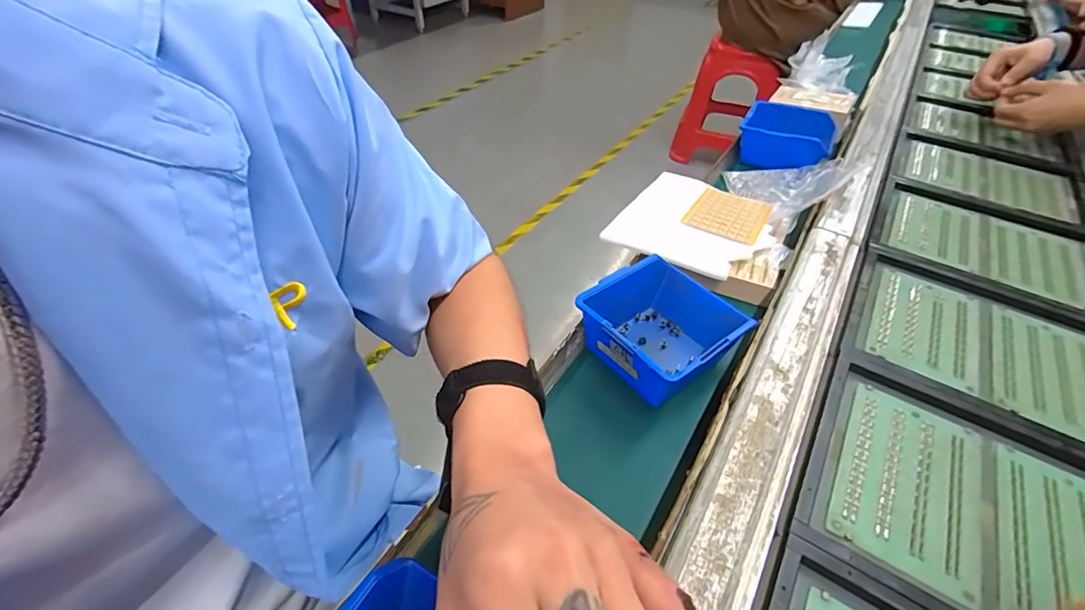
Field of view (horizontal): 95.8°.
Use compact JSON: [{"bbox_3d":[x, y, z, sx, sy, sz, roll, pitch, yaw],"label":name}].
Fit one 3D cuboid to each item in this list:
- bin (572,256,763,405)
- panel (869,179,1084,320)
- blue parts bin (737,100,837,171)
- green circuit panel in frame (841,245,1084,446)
[{"bbox_3d":[0.113,0.022,0.466,0.132,0.064,0.120,-24,50,-25],"label":"bin"},{"bbox_3d":[0.490,-0.065,0.545,0.214,0.023,0.177,26,49,23],"label":"panel"},{"bbox_3d":[0.386,-0.268,0.778,0.133,0.057,0.147,23,48,21],"label":"blue parts bin"},{"bbox_3d":[0.395,0.036,0.435,0.220,0.017,0.175,25,49,22],"label":"green circuit panel in frame"}]

